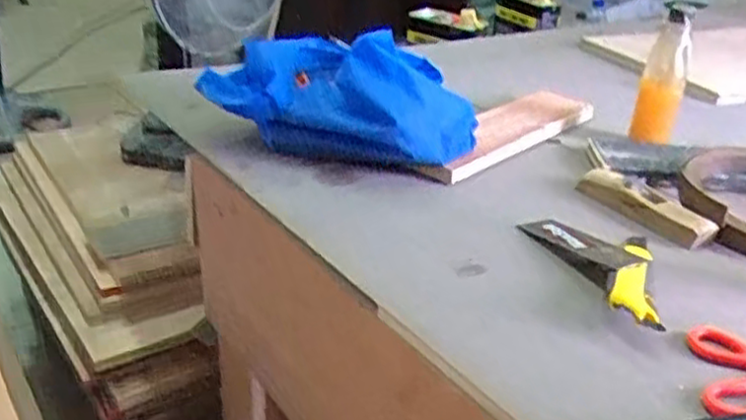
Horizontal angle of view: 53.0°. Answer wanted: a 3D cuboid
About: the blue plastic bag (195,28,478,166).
[{"bbox_3d":[-0.032,-0.130,0.856,0.290,0.137,0.169,5,28,1],"label":"blue plastic bag"}]

